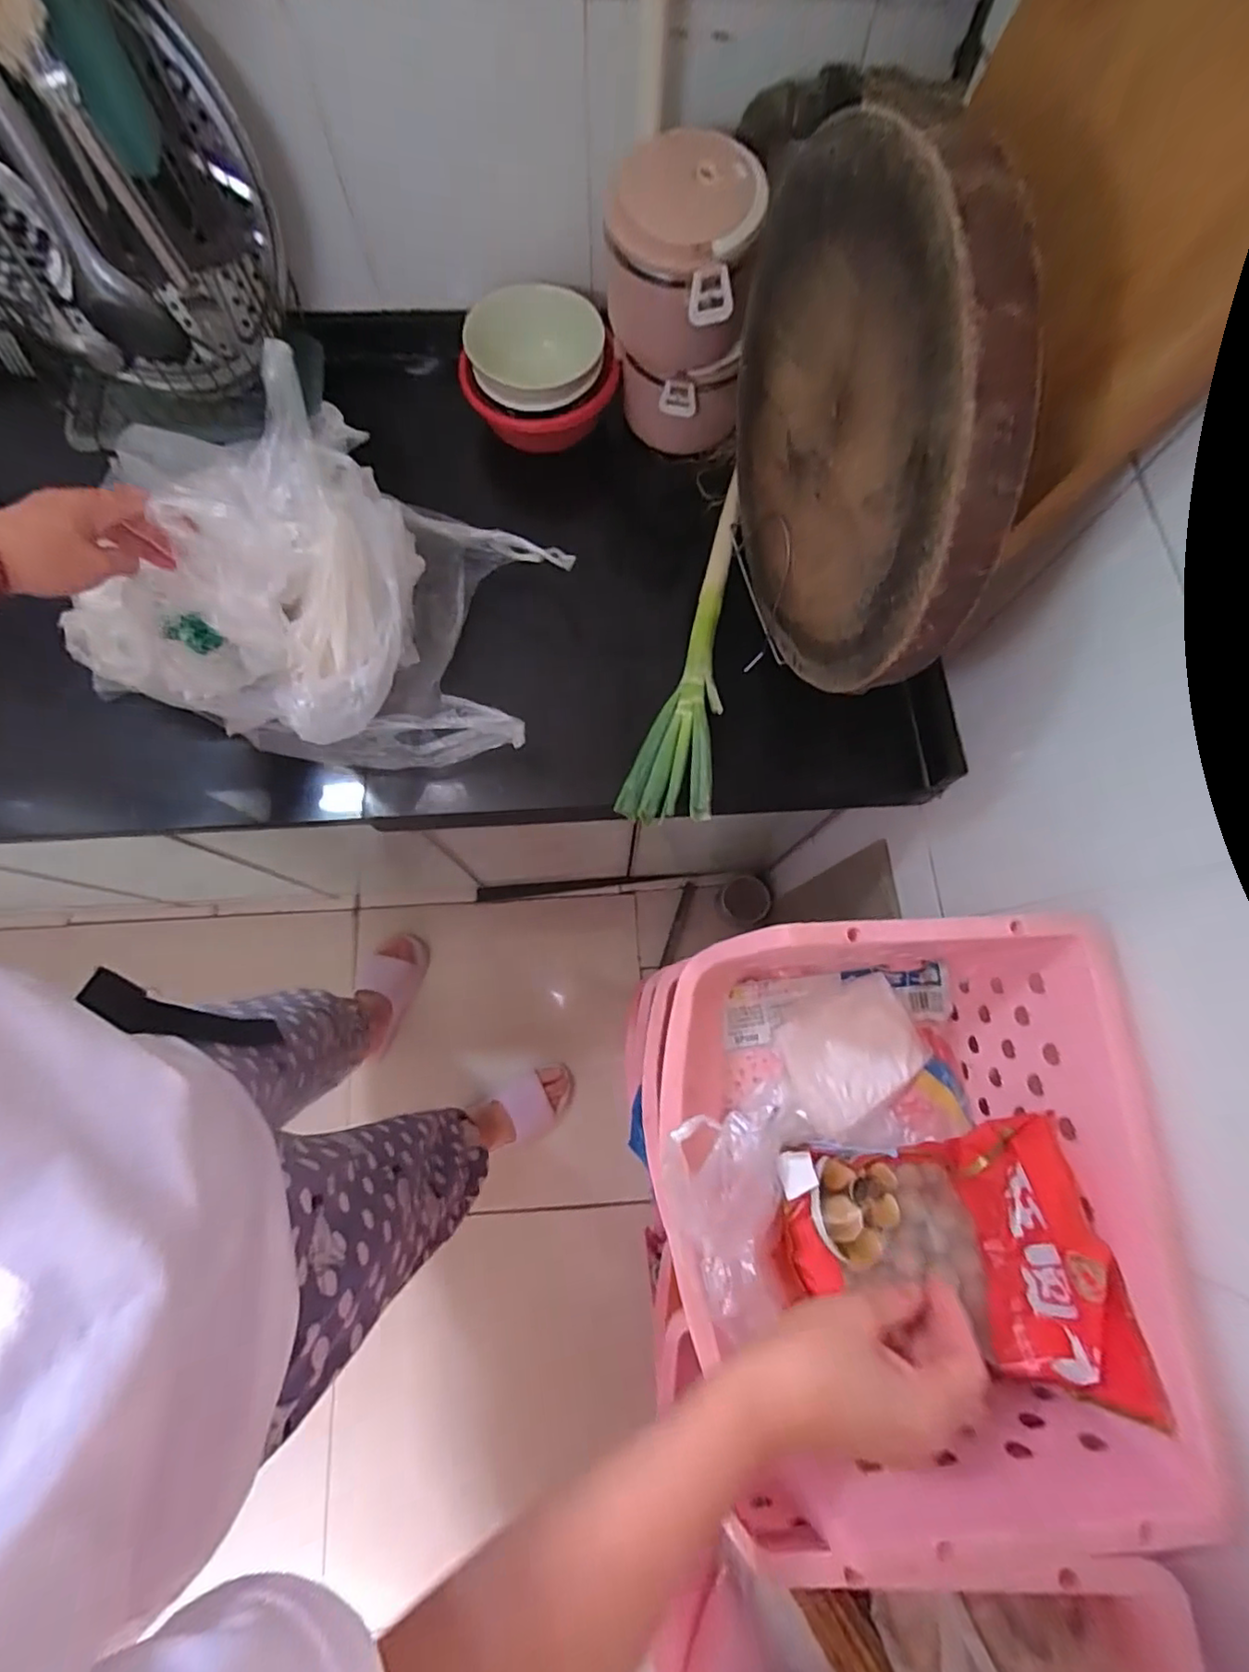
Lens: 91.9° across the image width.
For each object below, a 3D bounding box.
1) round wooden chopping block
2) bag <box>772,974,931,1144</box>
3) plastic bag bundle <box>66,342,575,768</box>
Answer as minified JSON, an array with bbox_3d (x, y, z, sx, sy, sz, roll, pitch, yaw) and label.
[{"bbox_3d":[0.164,-0.306,0.467,0.051,0.329,0.368,-15,75,-6],"label":"round wooden chopping block"},{"bbox_3d":[0.216,0.208,0.572,0.147,0.034,0.111,-23,76,-8],"label":"bag"},{"bbox_3d":[-0.278,-0.226,0.544,0.379,0.212,0.263,14,74,2],"label":"plastic bag bundle"}]

